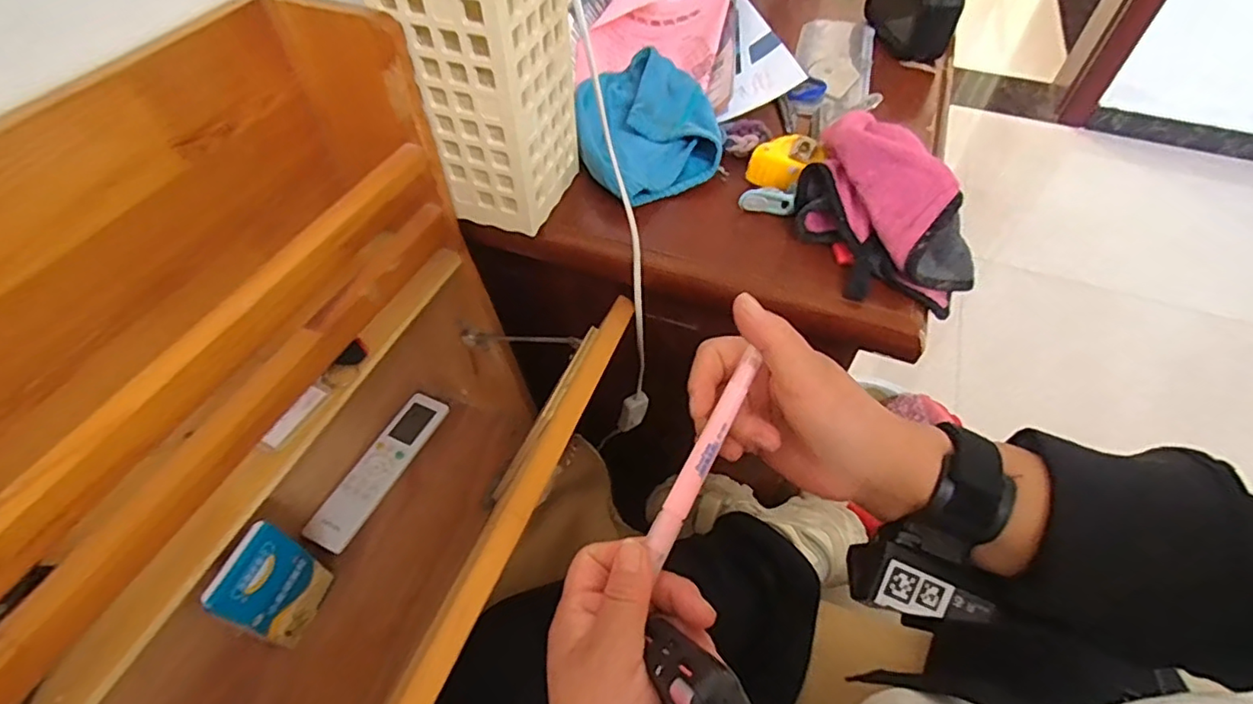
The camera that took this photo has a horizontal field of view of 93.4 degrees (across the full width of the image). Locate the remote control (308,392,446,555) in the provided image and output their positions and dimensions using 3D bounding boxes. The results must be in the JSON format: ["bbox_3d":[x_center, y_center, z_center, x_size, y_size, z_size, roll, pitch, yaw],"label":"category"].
[{"bbox_3d":[-0.277,0.129,0.671,0.051,0.015,0.198,20,54,14],"label":"remote control"}]

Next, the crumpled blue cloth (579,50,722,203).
[{"bbox_3d":[0.020,-0.213,0.554,0.130,0.056,0.179,-2,52,-2],"label":"crumpled blue cloth"}]

